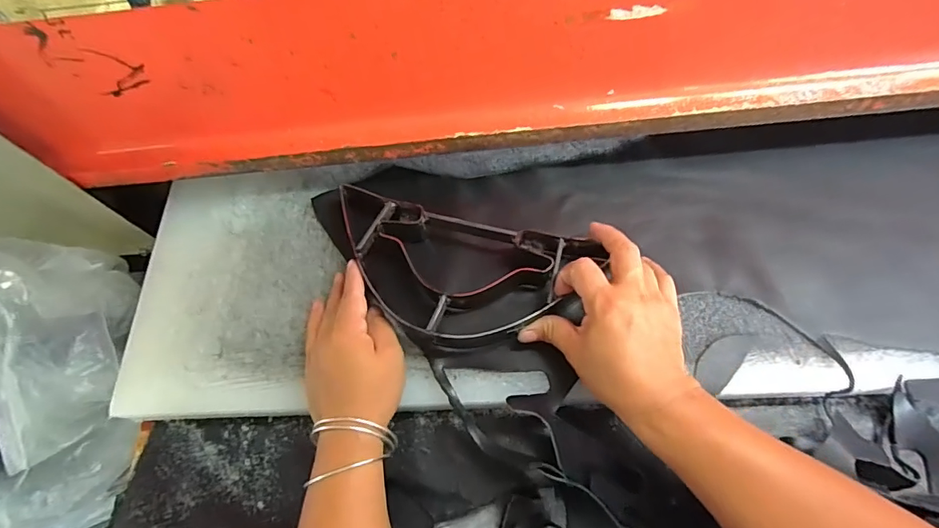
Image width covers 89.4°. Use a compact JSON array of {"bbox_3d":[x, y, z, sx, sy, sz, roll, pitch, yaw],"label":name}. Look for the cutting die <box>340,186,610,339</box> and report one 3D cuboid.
[{"bbox_3d":[-0.023,0.008,0.424,0.232,0.047,0.116,15,69,8],"label":"cutting die"}]

